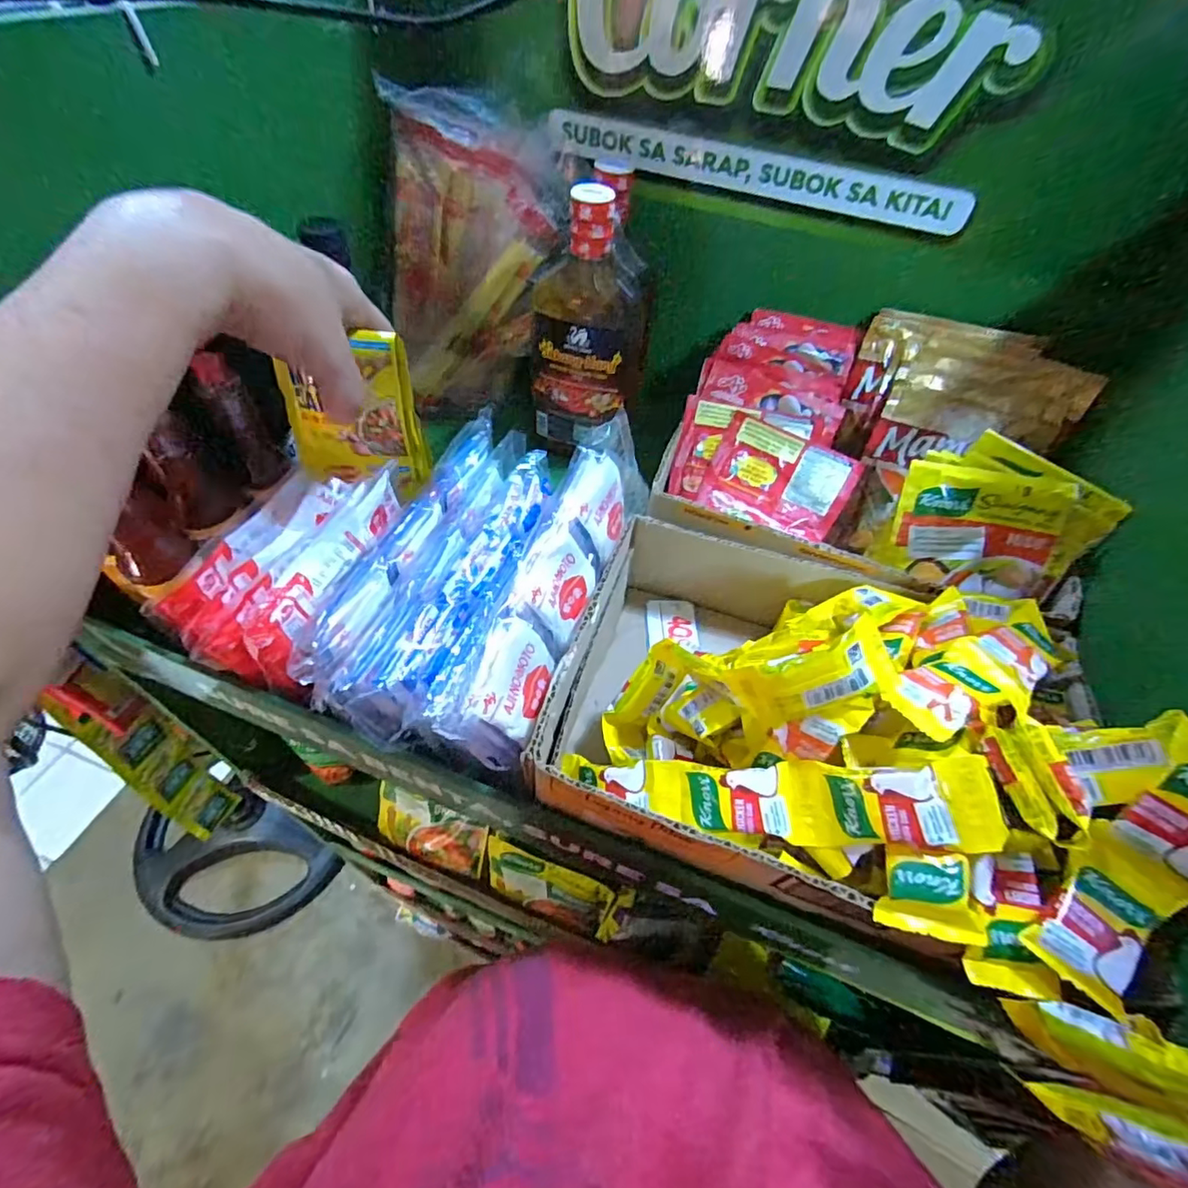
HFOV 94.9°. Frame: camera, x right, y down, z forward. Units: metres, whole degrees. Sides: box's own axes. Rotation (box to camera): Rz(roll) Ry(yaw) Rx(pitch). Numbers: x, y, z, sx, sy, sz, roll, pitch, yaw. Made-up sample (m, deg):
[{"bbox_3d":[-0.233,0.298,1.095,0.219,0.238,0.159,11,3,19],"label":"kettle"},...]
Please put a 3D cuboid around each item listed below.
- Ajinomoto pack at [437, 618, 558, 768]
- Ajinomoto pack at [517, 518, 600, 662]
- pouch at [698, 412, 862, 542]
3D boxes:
[{"bbox_3d":[-0.046,0.048,0.268,0.022,0.043,0.065,-13,42,39],"label":"Ajinomoto pack"},{"bbox_3d":[-0.018,-0.006,0.304,0.013,0.048,0.066,-2,46,39],"label":"Ajinomoto pack"},{"bbox_3d":[0.141,-0.087,0.416,0.098,0.073,0.012,25,17,6],"label":"pouch"}]

